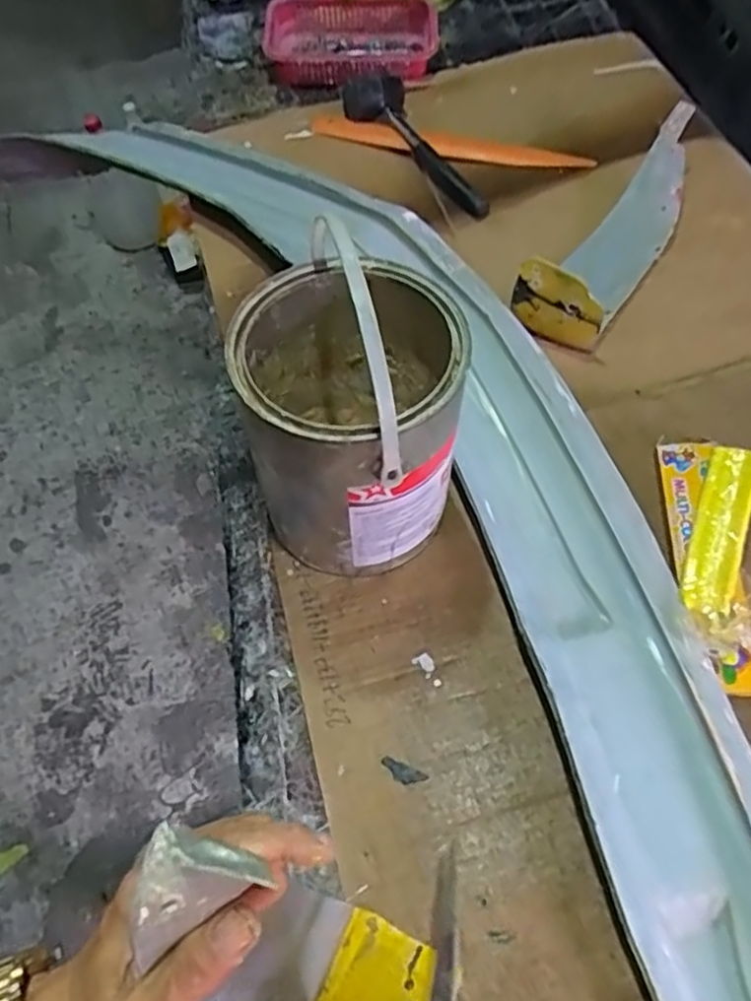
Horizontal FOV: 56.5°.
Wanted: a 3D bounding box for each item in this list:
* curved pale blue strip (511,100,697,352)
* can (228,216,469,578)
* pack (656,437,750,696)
[{"bbox_3d":[0.265,-0.296,0.749,0.092,0.063,0.309,33,69,18],"label":"curved pale blue strip"},{"bbox_3d":[-0.017,-0.073,0.524,0.154,0.254,0.167,-1,63,2],"label":"can"},{"bbox_3d":[0.280,0.043,0.567,0.072,0.028,0.214,4,63,4],"label":"pack"}]

